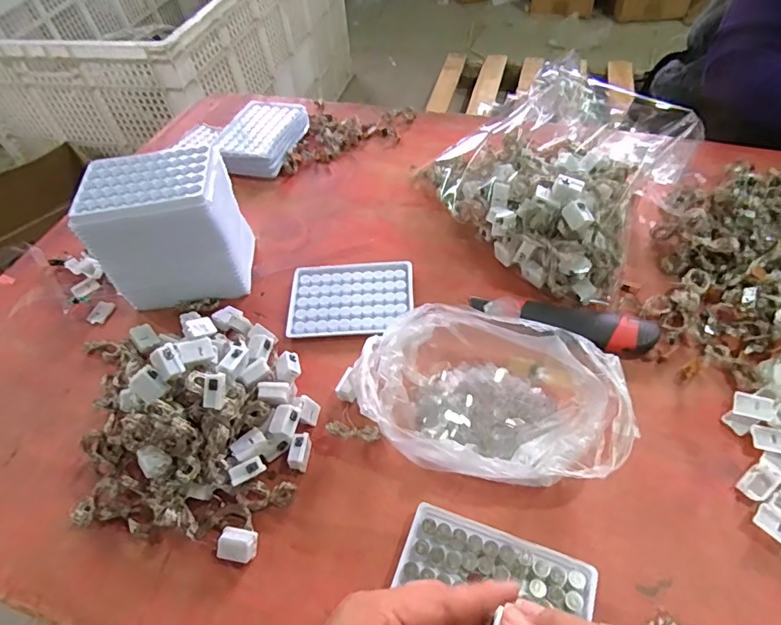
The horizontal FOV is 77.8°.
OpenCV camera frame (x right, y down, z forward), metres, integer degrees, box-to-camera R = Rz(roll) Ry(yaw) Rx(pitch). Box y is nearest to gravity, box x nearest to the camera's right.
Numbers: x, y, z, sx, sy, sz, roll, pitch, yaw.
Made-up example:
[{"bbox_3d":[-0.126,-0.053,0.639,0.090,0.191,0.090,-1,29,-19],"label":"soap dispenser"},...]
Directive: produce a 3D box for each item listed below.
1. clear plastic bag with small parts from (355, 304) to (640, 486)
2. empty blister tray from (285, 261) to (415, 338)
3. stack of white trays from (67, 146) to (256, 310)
[{"bbox_3d":[0.080,0.070,0.402,0.211,0.060,0.135,10,54,13],"label":"clear plastic bag with small parts"},{"bbox_3d":[-0.041,-0.015,0.514,0.129,0.014,0.094,-2,53,4],"label":"empty blister tray"},{"bbox_3d":[-0.229,-0.085,0.510,0.136,0.133,0.100,-9,52,-1],"label":"stack of white trays"}]

